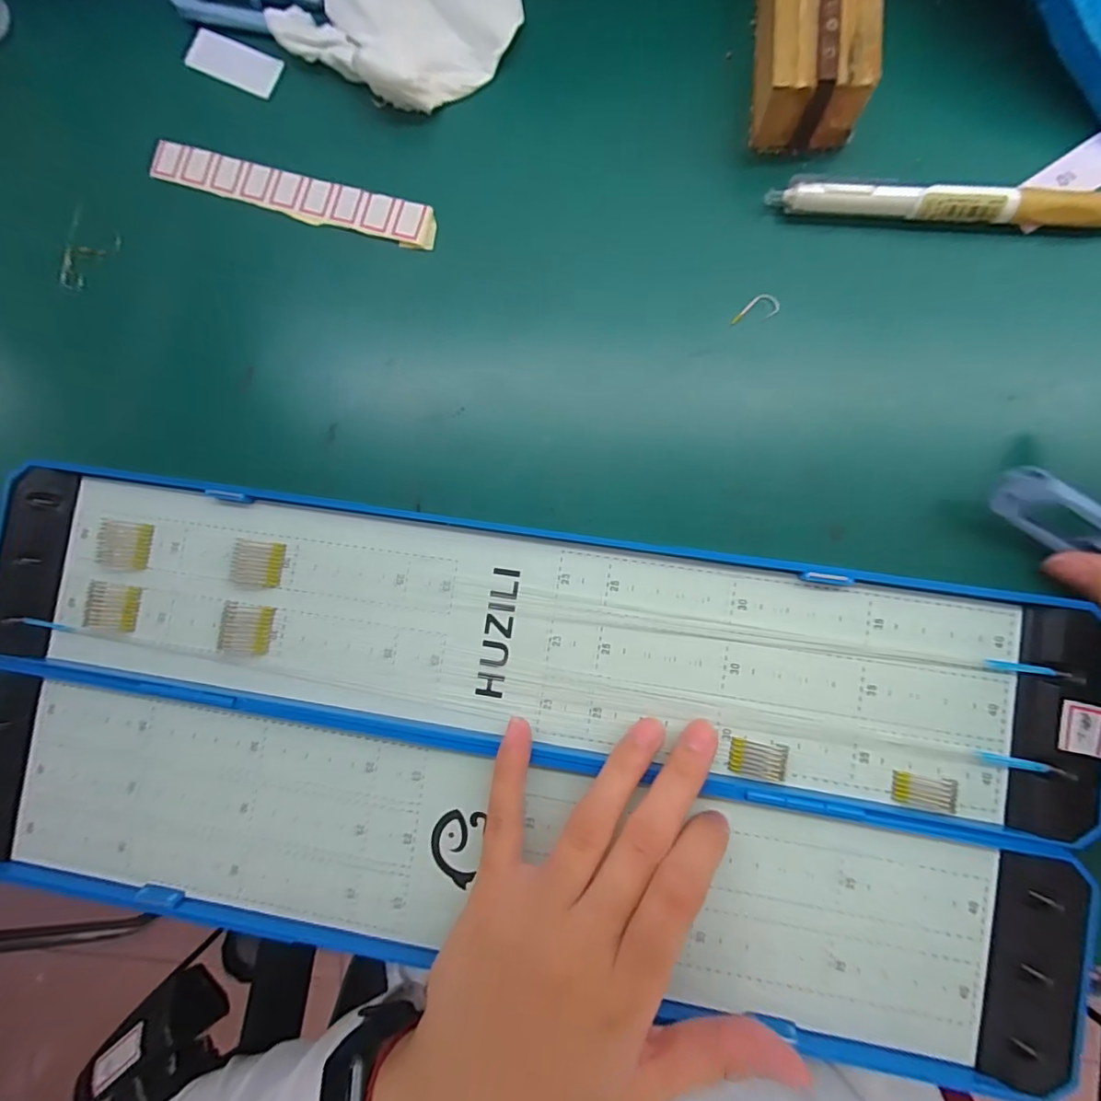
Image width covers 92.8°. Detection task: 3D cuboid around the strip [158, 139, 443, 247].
[{"bbox_3d":[-0.114,-0.159,0.234,0.133,0.005,0.020,16,85,5],"label":"strip"}]

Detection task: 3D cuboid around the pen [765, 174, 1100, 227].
[{"bbox_3d":[0.160,-0.137,0.207,0.139,0.013,0.012,5,89,6],"label":"pen"}]

